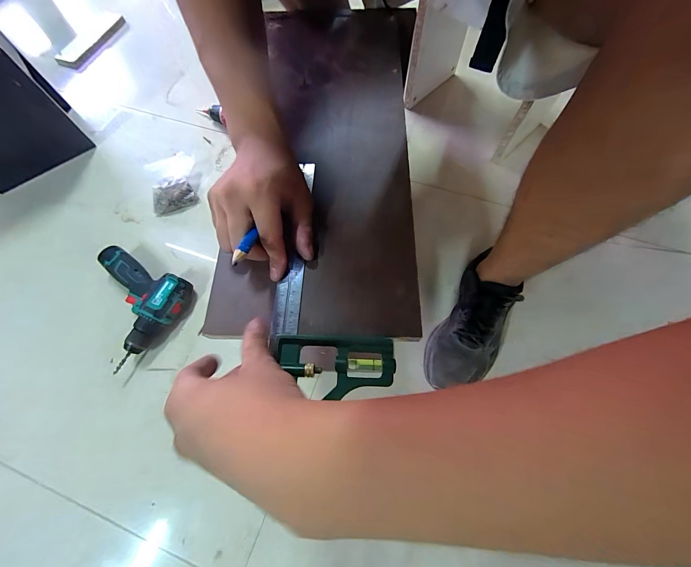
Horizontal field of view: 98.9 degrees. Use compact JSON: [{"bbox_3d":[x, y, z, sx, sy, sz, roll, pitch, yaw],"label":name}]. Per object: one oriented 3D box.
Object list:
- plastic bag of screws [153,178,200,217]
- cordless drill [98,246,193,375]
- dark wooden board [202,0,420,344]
[{"bbox_3d":[-0.402,-0.199,0.681,0.103,0.036,0.077,-29,69,-10],"label":"plastic bag of screws"},{"bbox_3d":[-0.426,0.043,0.571,0.199,0.052,0.188,25,70,12],"label":"cordless drill"},{"bbox_3d":[-0.024,-0.182,0.360,0.198,0.012,0.492,0,68,2],"label":"dark wooden board"}]

